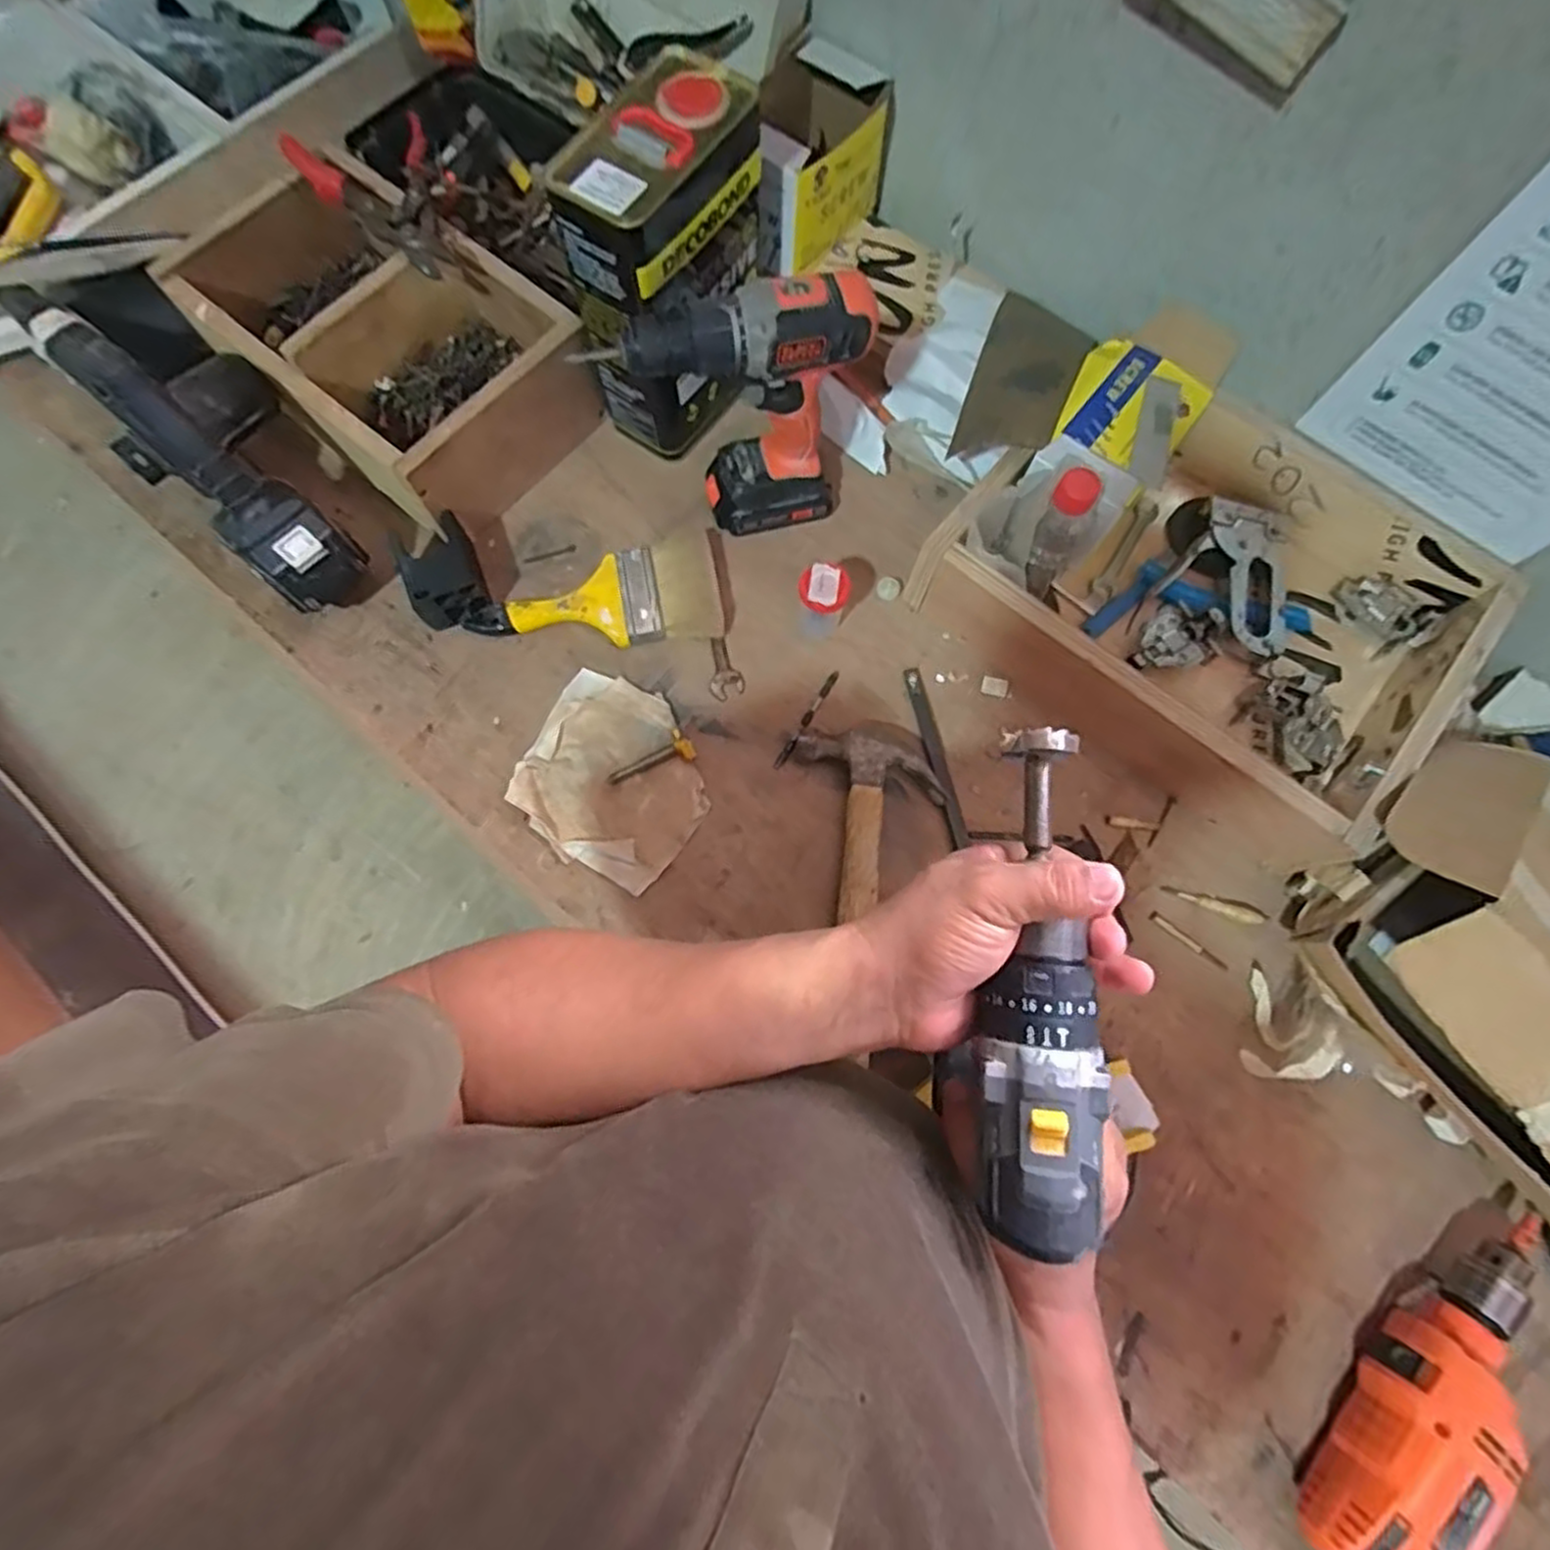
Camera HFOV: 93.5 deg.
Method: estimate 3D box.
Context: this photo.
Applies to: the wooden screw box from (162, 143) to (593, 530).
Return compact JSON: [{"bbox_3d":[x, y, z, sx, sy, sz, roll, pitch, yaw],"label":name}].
[{"bbox_3d":[-0.363,-0.408,0.696,0.351,0.128,0.232,36,76,9],"label":"wooden screw box"}]

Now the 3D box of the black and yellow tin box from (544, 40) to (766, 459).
[{"bbox_3d":[-0.089,-0.427,0.635,0.100,0.242,0.165,28,75,7],"label":"black and yellow tin box"}]

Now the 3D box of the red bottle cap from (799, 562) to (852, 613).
[{"bbox_3d":[0.043,-0.160,0.625,0.044,0.012,0.041,0,73,-1],"label":"red bottle cap"}]

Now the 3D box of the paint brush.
[{"bbox_3d":[-0.167,-0.168,0.677,0.226,0.023,0.108,-8,73,-4],"label":"paint brush"}]

